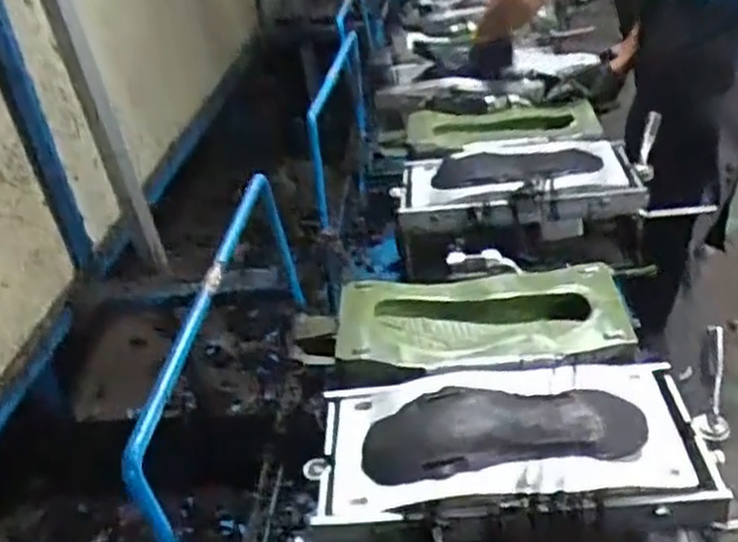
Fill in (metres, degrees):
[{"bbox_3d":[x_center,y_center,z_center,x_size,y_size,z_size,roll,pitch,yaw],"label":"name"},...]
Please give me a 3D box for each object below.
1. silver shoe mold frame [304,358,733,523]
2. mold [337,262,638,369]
[{"bbox_3d":[0.139,0.180,0.776,0.394,0.068,0.195,-3,32,4],"label":"silver shoe mold frame"},{"bbox_3d":[0.140,0.065,0.946,0.354,0.050,0.204,-3,32,5],"label":"mold"}]

